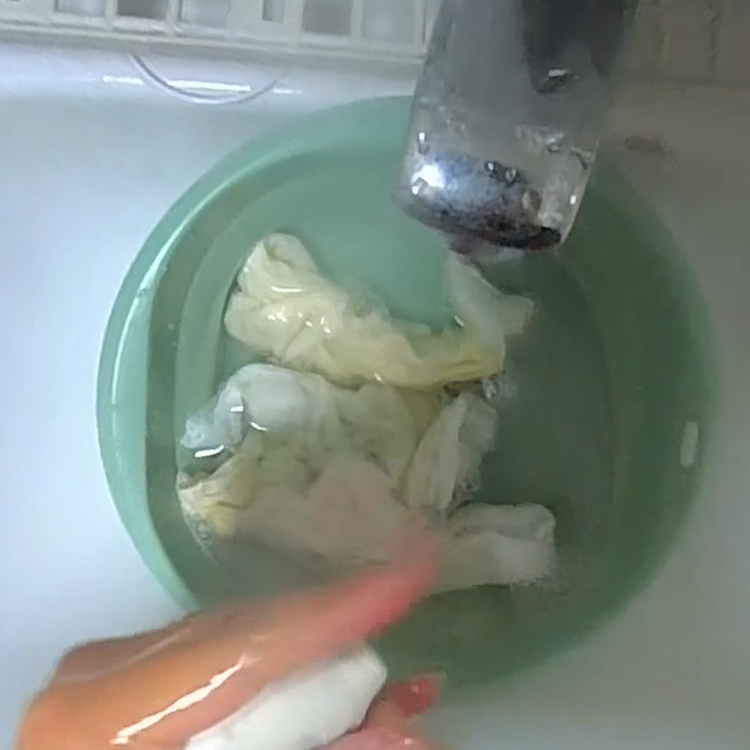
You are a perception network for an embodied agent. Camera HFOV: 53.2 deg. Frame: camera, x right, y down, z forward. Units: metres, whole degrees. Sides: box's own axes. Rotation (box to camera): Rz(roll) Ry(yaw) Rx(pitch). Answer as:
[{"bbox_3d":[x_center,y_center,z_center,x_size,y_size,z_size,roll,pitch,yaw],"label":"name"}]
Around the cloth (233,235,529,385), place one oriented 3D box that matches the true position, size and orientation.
[{"bbox_3d":[0.000,-0.026,0.350,0.132,0.026,0.060,8,89,-3],"label":"cloth"}]

